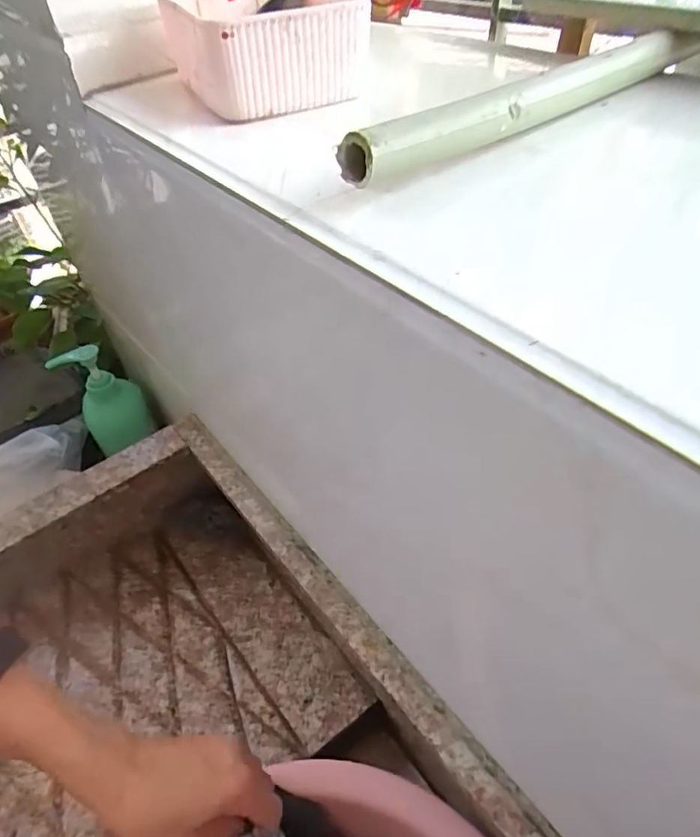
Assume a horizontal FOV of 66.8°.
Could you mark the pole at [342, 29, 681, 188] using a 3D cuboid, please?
[{"bbox_3d":[0.087,-0.147,0.243,0.222,0.021,0.015,-32,53,-24],"label":"pole"}]

